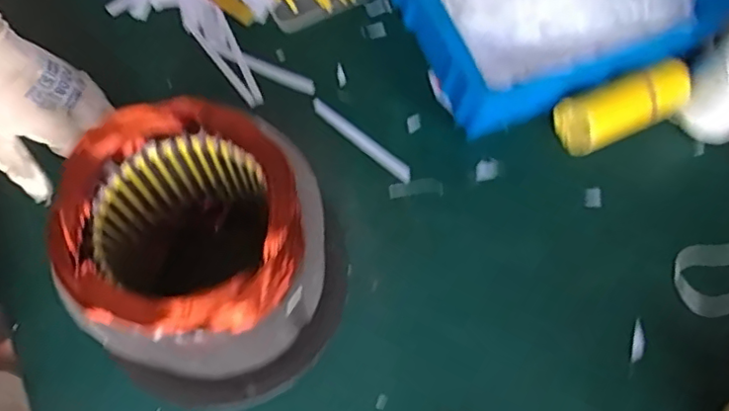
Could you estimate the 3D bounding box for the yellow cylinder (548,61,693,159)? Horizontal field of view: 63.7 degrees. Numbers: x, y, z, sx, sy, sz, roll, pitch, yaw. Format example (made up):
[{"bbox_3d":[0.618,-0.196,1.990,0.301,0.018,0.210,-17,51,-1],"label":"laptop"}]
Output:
[{"bbox_3d":[0.239,-0.092,0.534,0.122,0.052,0.046,-22,72,-11],"label":"yellow cylinder"}]

